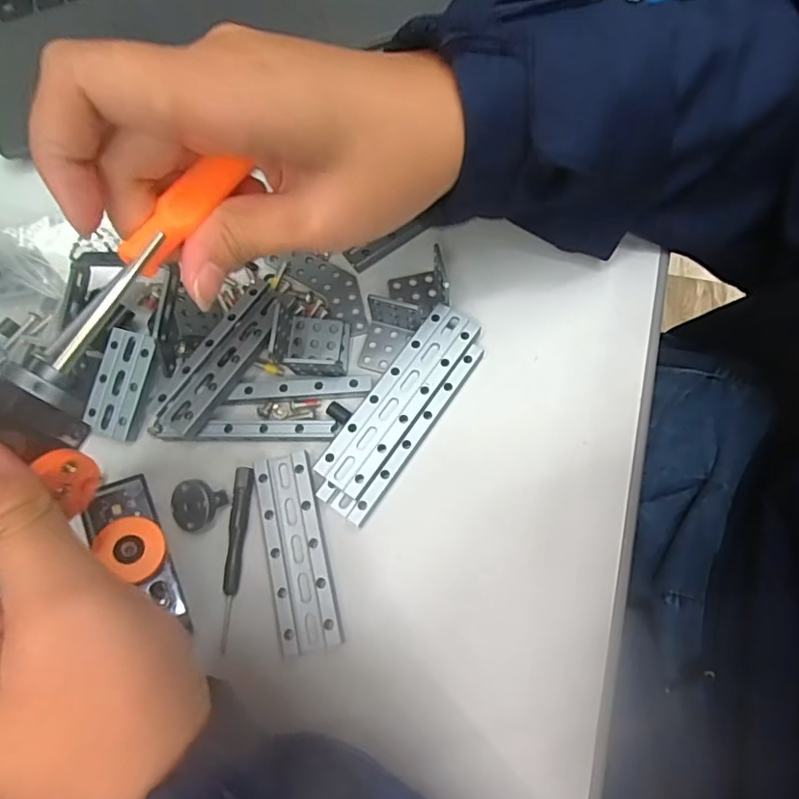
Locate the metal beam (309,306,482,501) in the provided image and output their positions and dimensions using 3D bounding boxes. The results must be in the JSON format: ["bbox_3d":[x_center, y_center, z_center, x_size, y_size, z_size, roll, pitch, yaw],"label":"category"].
[{"bbox_3d":[0.000,-0.001,0.248,0.024,0.008,0.094,34,76,14],"label":"metal beam"}]

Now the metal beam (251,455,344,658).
[{"bbox_3d":[-0.043,0.062,0.231,0.023,0.007,0.078,-14,70,-1],"label":"metal beam"}]

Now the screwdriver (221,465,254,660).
[{"bbox_3d":[-0.070,0.065,0.233,0.008,0.007,0.072,4,71,5],"label":"screwdriver"}]

